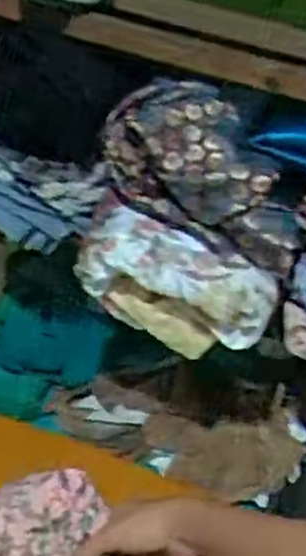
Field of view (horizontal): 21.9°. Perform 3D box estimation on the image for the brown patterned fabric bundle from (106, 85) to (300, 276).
[{"bbox_3d":[0.053,-0.109,0.802,0.214,0.134,0.068,19,35,18],"label":"brown patterned fabric bundle"}]

